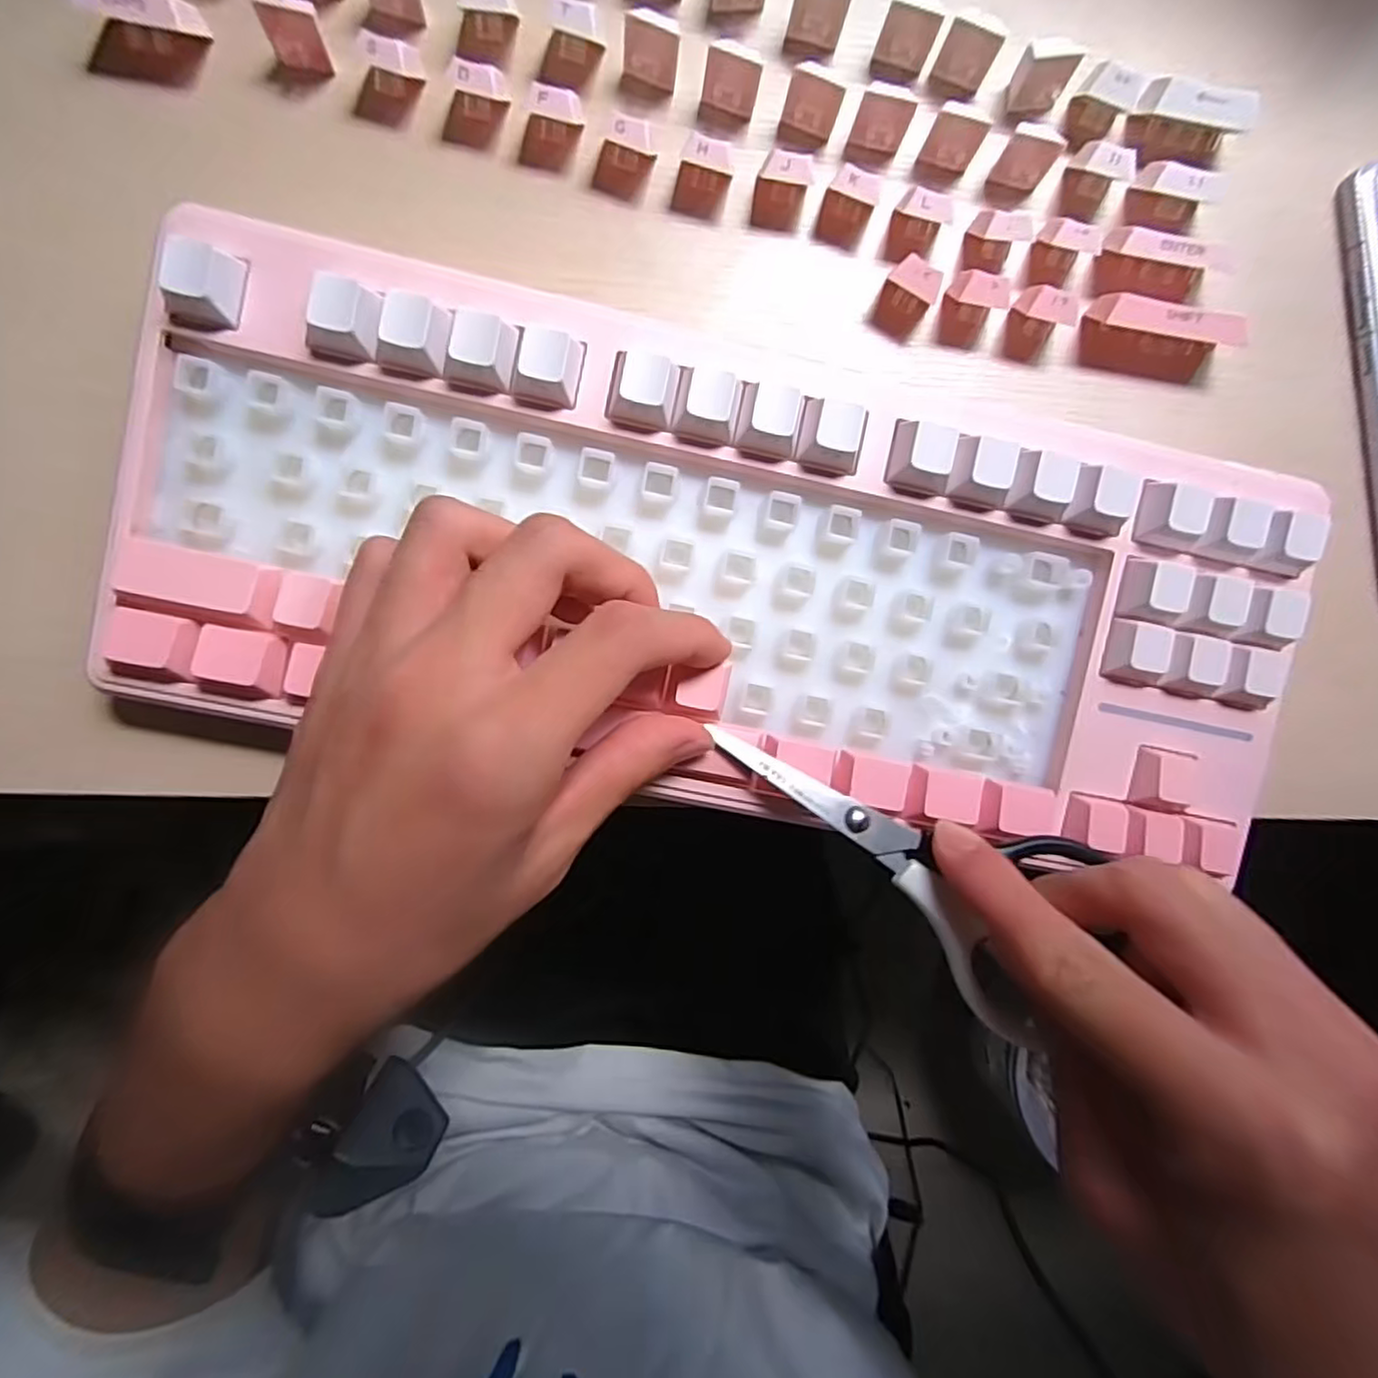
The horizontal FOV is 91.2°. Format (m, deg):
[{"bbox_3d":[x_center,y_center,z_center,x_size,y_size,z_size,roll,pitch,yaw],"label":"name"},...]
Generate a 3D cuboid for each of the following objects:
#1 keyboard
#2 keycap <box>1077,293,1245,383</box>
[{"bbox_3d":[0.015,-0.033,0.199,0.341,0.032,0.134,13,84,-5],"label":"keyboard"},{"bbox_3d":[0.162,-0.121,0.228,0.048,0.016,0.018,11,87,-6],"label":"keycap"}]

